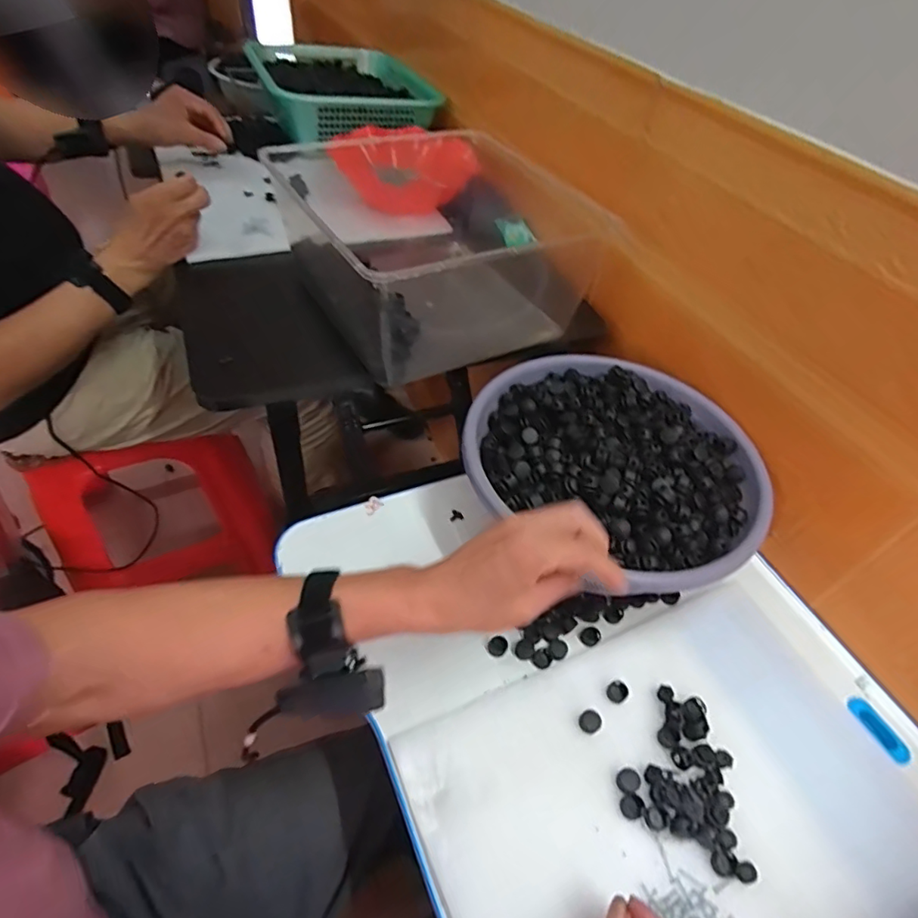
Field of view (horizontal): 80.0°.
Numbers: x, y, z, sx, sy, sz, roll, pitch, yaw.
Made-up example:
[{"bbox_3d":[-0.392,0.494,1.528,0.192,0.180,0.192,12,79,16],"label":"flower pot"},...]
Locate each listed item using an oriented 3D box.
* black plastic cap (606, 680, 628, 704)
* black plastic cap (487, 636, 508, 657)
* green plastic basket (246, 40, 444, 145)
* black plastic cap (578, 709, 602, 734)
[{"bbox_3d":[0.137,0.201,0.472,0.017,0.011,0.016,3,48,-4],"label":"black plastic cap"},{"bbox_3d":[0.036,0.170,0.498,0.019,0.004,0.016,-18,53,-21],"label":"black plastic cap"},{"bbox_3d":[-0.220,-0.693,1.010,0.272,0.086,0.380,-14,51,-19],"label":"green plastic basket"},{"bbox_3d":[0.109,0.217,0.453,0.018,0.010,0.017,3,48,-4],"label":"black plastic cap"}]

